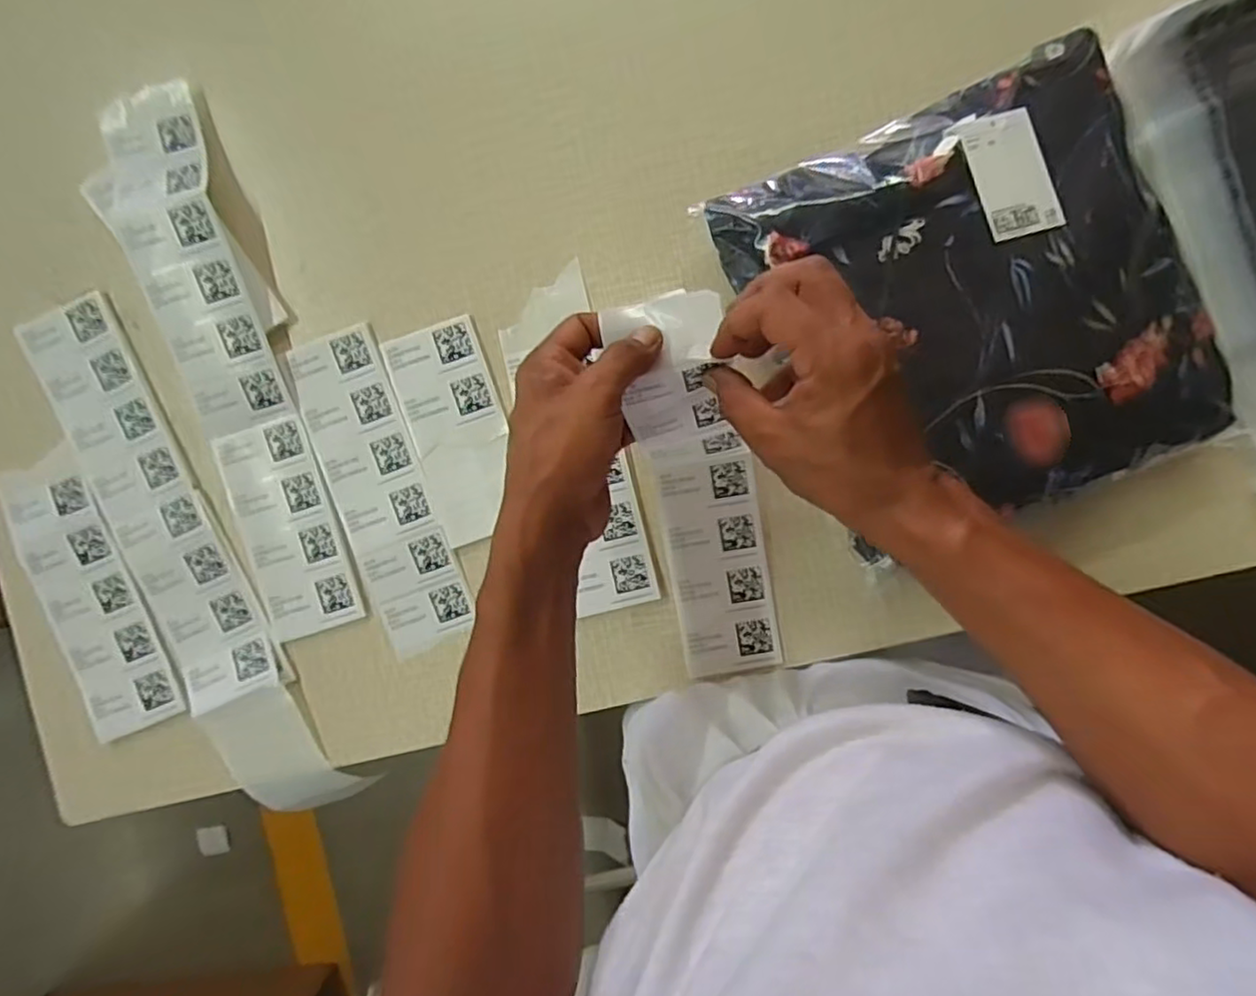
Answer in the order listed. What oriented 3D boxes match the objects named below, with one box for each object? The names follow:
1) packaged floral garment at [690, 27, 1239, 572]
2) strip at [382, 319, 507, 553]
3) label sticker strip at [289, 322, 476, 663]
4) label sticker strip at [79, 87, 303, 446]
[{"bbox_3d":[0.215,-0.121,0.422,0.251,0.068,0.256,-23,92,2],"label":"packaged floral garment"},{"bbox_3d":[-0.117,-0.047,0.465,0.066,0.004,0.150,-18,92,2],"label":"strip"},{"bbox_3d":[-0.172,-0.004,0.465,0.069,0.006,0.223,-19,93,1],"label":"label sticker strip"},{"bbox_3d":[-0.297,-0.162,0.446,0.077,0.025,0.235,-22,92,2],"label":"label sticker strip"}]

